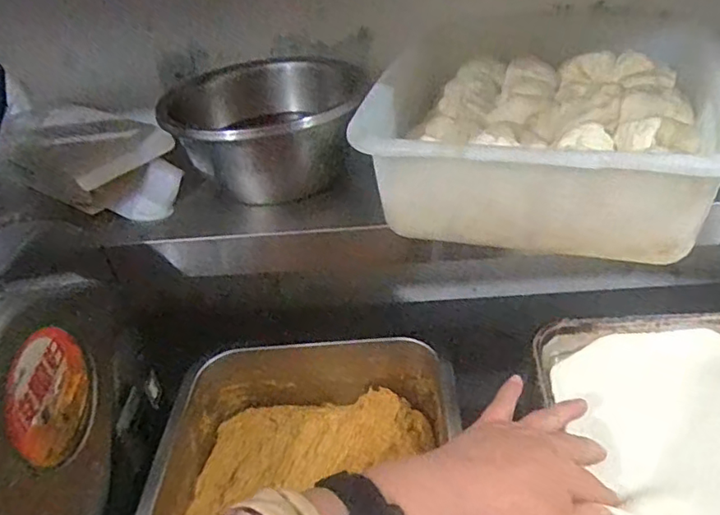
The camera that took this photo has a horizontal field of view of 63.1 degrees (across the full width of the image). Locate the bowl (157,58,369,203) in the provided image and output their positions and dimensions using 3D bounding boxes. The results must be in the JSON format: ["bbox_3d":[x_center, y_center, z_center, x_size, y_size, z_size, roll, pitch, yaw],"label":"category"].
[{"bbox_3d":[-0.093,-0.129,0.589,0.156,0.089,0.156,3,36,15],"label":"bowl"}]

